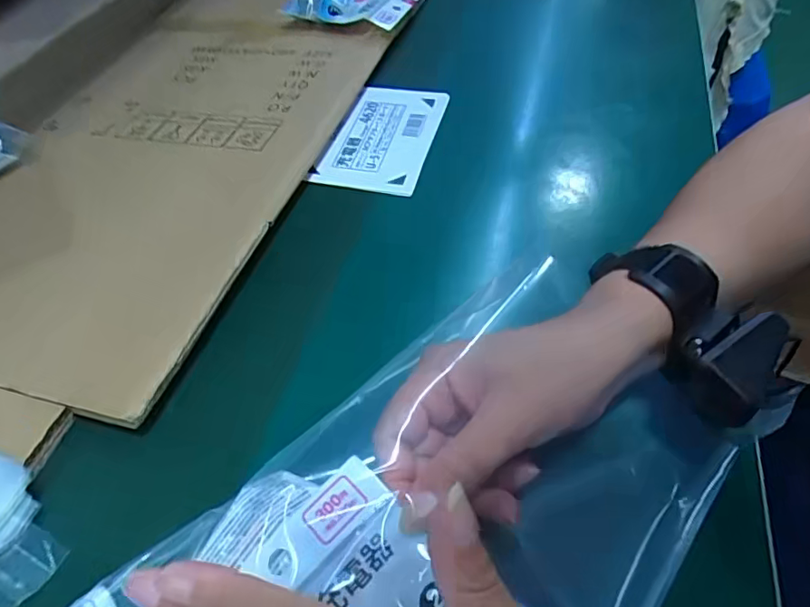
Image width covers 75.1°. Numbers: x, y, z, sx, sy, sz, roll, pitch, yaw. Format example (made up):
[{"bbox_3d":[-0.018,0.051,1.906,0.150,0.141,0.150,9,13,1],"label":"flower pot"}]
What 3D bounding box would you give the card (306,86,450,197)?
[{"bbox_3d":[-0.019,-0.152,0.478,0.093,0.006,0.152,10,52,13],"label":"card"}]

